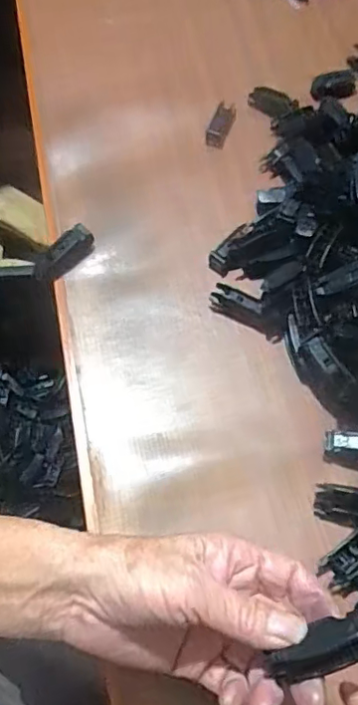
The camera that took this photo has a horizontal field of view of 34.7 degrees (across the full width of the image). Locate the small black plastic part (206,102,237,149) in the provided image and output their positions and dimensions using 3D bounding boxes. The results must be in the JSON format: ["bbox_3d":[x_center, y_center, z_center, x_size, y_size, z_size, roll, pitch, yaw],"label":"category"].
[{"bbox_3d":[0.041,-0.219,0.549,0.018,0.013,0.059,17,64,7],"label":"small black plastic part"}]

